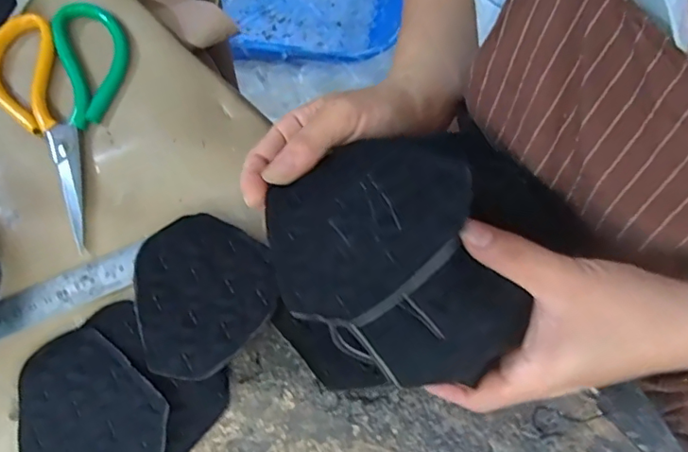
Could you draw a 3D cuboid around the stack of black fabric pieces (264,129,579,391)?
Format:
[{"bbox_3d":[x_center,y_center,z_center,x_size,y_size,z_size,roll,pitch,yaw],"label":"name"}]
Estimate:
[{"bbox_3d":[0.027,0.009,0.247,0.130,0.053,0.127,-38,76,-11],"label":"stack of black fabric pieces"}]

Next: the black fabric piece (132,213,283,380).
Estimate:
[{"bbox_3d":[-0.089,0.035,0.330,0.089,0.008,0.108,-30,56,1],"label":"black fabric piece"}]

